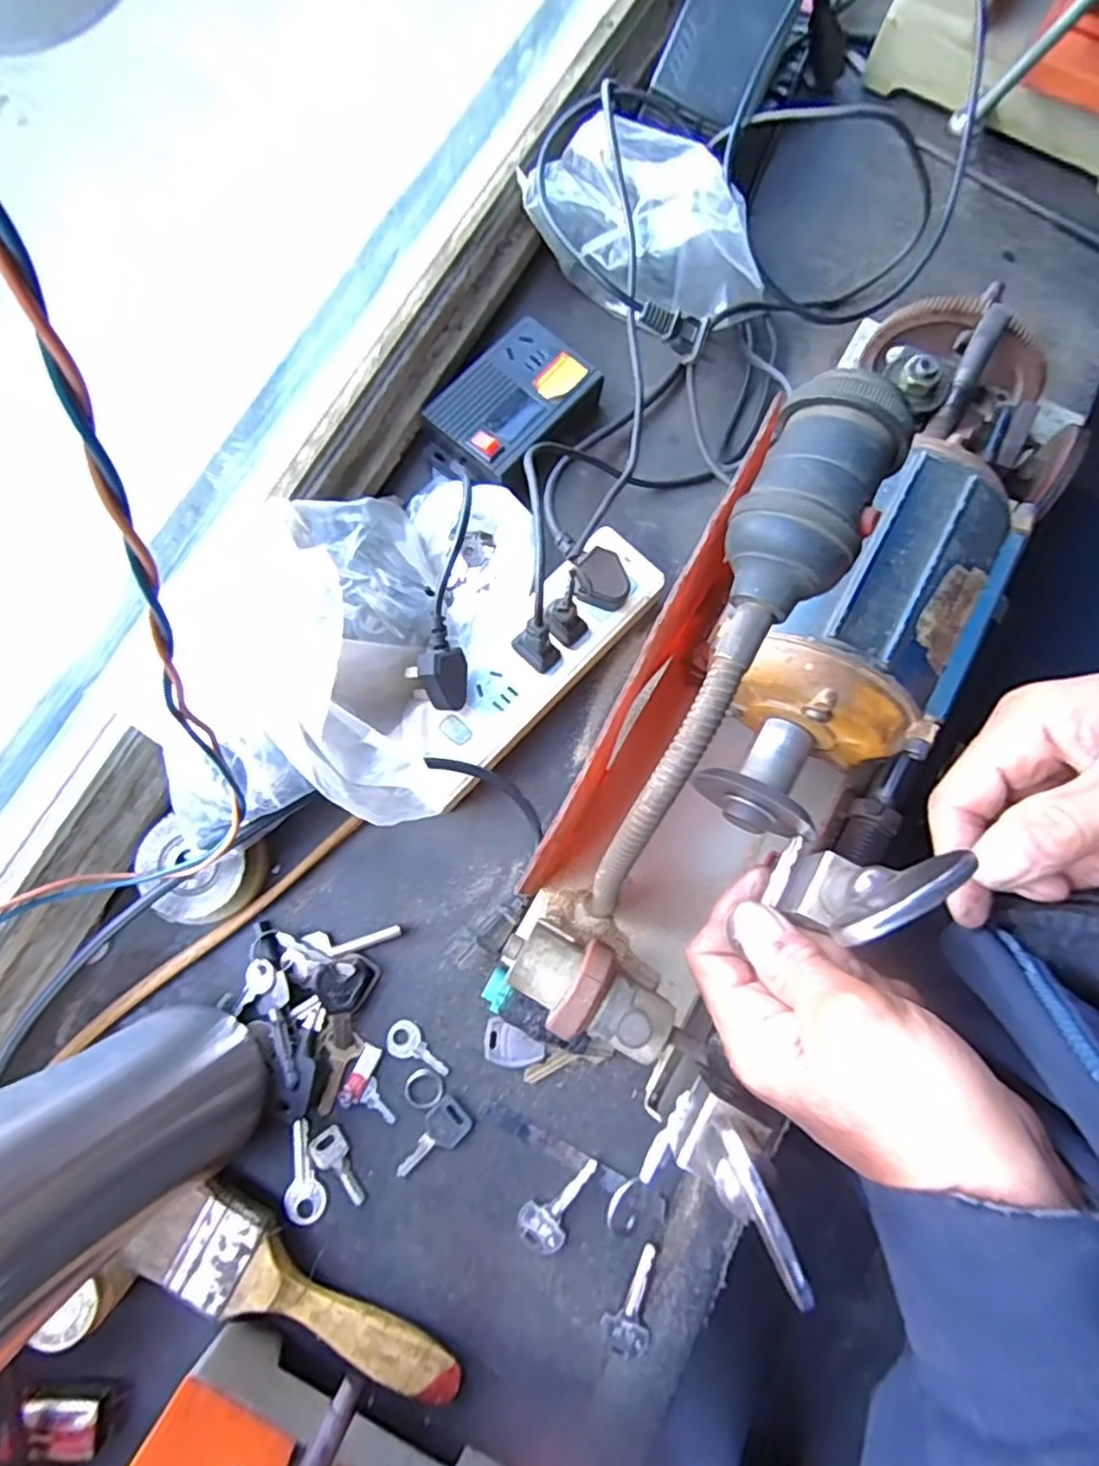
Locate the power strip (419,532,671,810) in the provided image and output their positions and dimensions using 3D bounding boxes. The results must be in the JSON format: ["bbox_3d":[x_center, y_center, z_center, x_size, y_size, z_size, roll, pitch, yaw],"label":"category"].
[{"bbox_3d":[-0.015,-0.038,0.416,0.060,0.036,0.196,41,79,7],"label":"power strip"}]

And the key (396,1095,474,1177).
[{"bbox_3d":[-0.064,0.220,0.372,0.046,0.004,0.022,-41,85,-10],"label":"key"}]

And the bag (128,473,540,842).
[{"bbox_3d":[-0.103,-0.053,0.368,0.145,0.112,0.239,19,78,2],"label":"bag"}]

